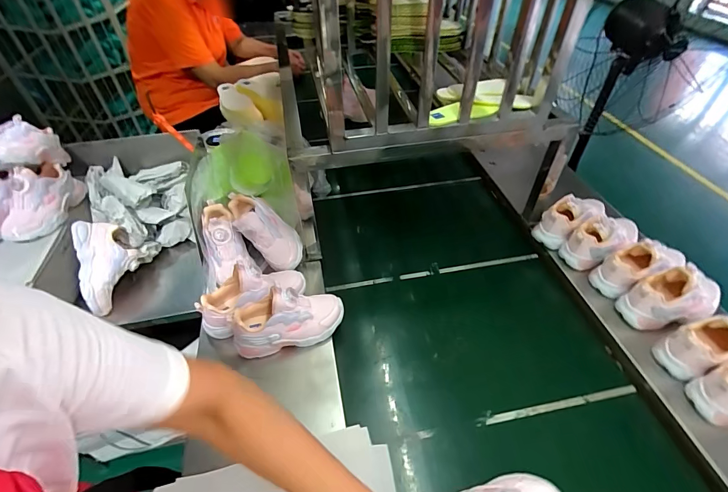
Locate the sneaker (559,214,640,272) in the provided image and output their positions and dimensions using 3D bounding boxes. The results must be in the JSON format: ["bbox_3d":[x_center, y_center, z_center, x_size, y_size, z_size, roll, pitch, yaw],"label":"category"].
[{"bbox_3d":[0.508,-0.019,0.757,0.169,0.078,0.083,-27,51,-21],"label":"sneaker"}]

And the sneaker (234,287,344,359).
[{"bbox_3d":[-0.133,0.121,0.625,0.192,0.101,0.076,-11,47,-8],"label":"sneaker"}]

